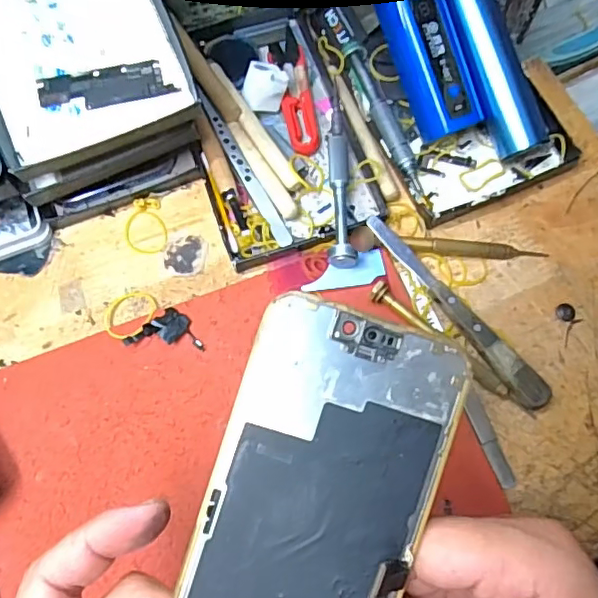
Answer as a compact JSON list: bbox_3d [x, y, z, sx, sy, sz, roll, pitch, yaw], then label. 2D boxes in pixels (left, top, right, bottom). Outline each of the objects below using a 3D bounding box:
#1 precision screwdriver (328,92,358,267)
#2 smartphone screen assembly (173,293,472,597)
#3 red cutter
[{"bbox_3d":[0.025,-0.072,0.342,0.015,0.016,0.115,0,71,1],"label":"precision screwdriver"},{"bbox_3d":[0.003,0.073,0.179,0.066,0.004,0.140,18,90,0],"label":"smartphone screen assembly"},{"bbox_3d":[-0.004,-0.139,0.370,0.022,0.008,0.099,-10,71,-2],"label":"red cutter"}]

